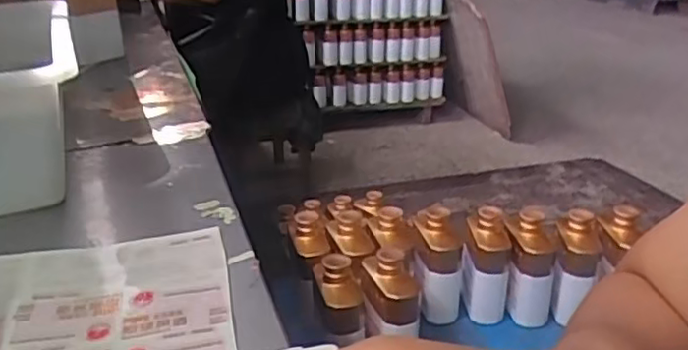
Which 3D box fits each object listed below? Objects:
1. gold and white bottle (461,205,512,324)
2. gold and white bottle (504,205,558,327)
[{"bbox_3d":[0.232,0.147,1.062,0.074,0.175,0.068,4,22,7],"label":"gold and white bottle"},{"bbox_3d":[0.299,0.147,1.042,0.078,0.173,0.070,7,23,14],"label":"gold and white bottle"}]

